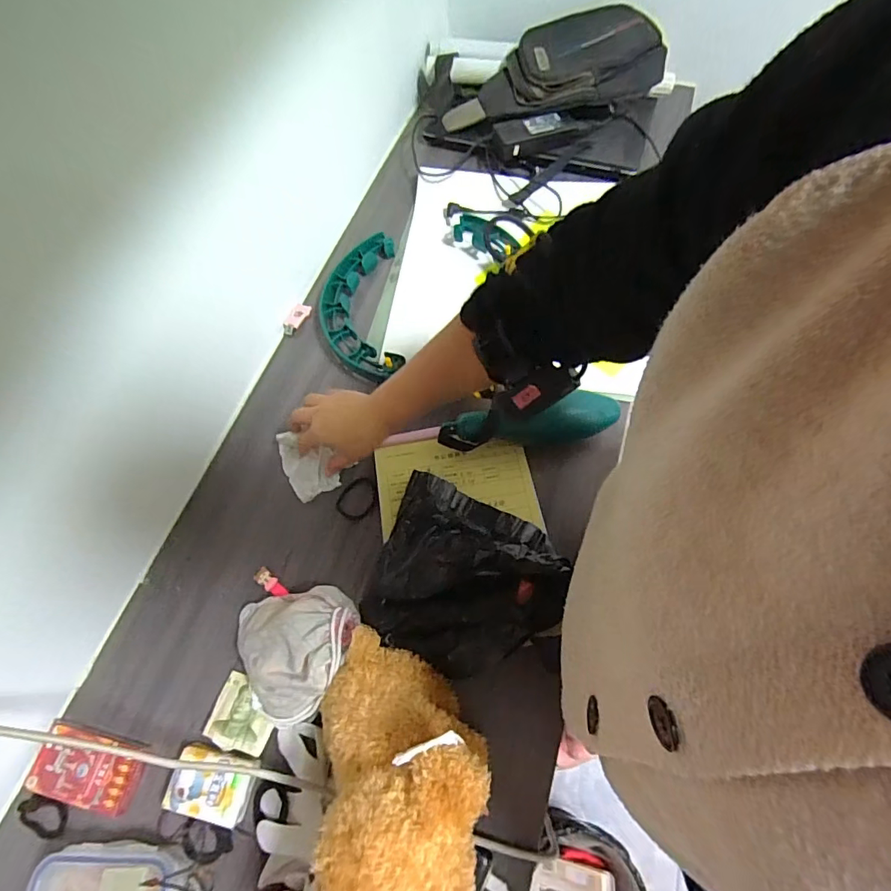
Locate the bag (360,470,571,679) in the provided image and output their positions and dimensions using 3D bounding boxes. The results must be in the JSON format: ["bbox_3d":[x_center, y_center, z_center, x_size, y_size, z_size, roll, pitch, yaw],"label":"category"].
[{"bbox_3d":[0.022,0.144,0.522,0.197,0.064,0.182,21,68,12],"label":"bag"}]

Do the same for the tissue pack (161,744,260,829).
[{"bbox_3d":[-0.227,0.333,0.473,0.077,0.032,0.056,13,67,9],"label":"tissue pack"}]

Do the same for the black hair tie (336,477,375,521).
[{"bbox_3d":[-0.109,0.067,0.596,0.045,0.006,0.056,41,74,19],"label":"black hair tie"}]

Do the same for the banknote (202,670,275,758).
[{"bbox_3d":[-0.211,0.281,0.503,0.068,0.006,0.064,15,55,8],"label":"banknote"}]

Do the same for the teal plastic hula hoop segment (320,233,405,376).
[{"bbox_3d":[-0.131,-0.212,0.705,0.122,0.053,0.279,-8,65,-1],"label":"teal plastic hula hoop segment"}]

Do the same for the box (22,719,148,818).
[{"bbox_3d":[-0.363,0.327,0.488,0.112,0.024,0.058,11,66,8],"label":"box"}]

